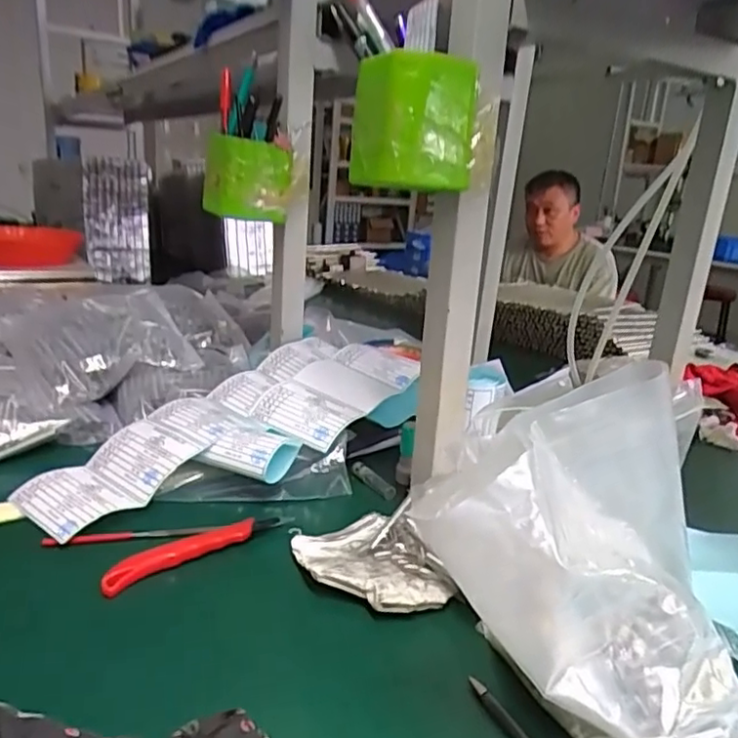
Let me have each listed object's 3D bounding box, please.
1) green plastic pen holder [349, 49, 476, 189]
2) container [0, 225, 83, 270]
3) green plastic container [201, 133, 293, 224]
[{"bbox_3d":[0.032,-0.169,0.440,0.073,0.086,0.066,-1,9,-34],"label":"green plastic pen holder"},{"bbox_3d":[-0.635,-0.224,1.131,0.206,0.063,0.182,-6,22,-27],"label":"container"},{"bbox_3d":[-0.132,-0.205,0.679,0.091,0.079,0.086,-1,20,-13],"label":"green plastic container"}]

